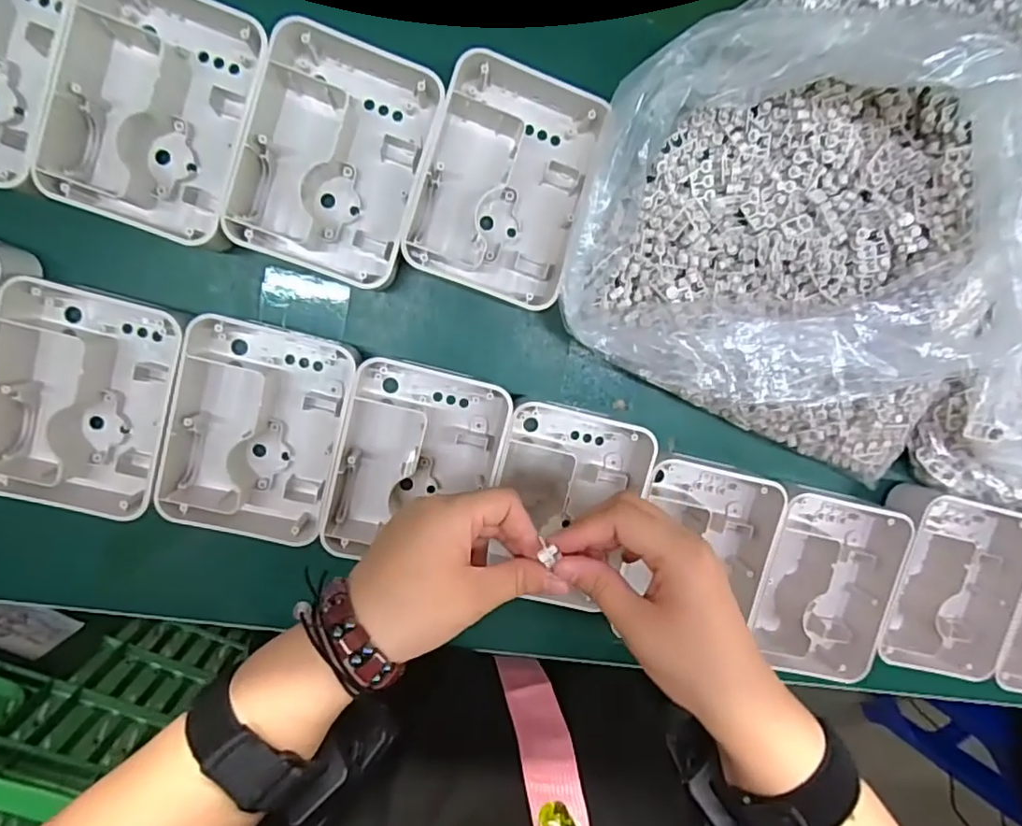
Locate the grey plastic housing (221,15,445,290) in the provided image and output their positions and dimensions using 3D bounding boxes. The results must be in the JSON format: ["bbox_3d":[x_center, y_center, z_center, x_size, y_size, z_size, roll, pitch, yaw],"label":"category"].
[{"bbox_3d":[-0.102,-0.149,0.354,0.097,0.035,0.133,16,96,-7],"label":"grey plastic housing"}]

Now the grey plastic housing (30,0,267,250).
[{"bbox_3d":[-0.196,-0.170,0.339,0.098,0.038,0.134,19,96,-8],"label":"grey plastic housing"}]

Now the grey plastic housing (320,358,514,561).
[{"bbox_3d":[-0.061,0.035,0.389,0.098,0.040,0.128,12,97,-7],"label":"grey plastic housing"}]

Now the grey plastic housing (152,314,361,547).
[{"bbox_3d":[-0.157,0.012,0.377,0.099,0.037,0.133,13,97,-7],"label":"grey plastic housing"}]

